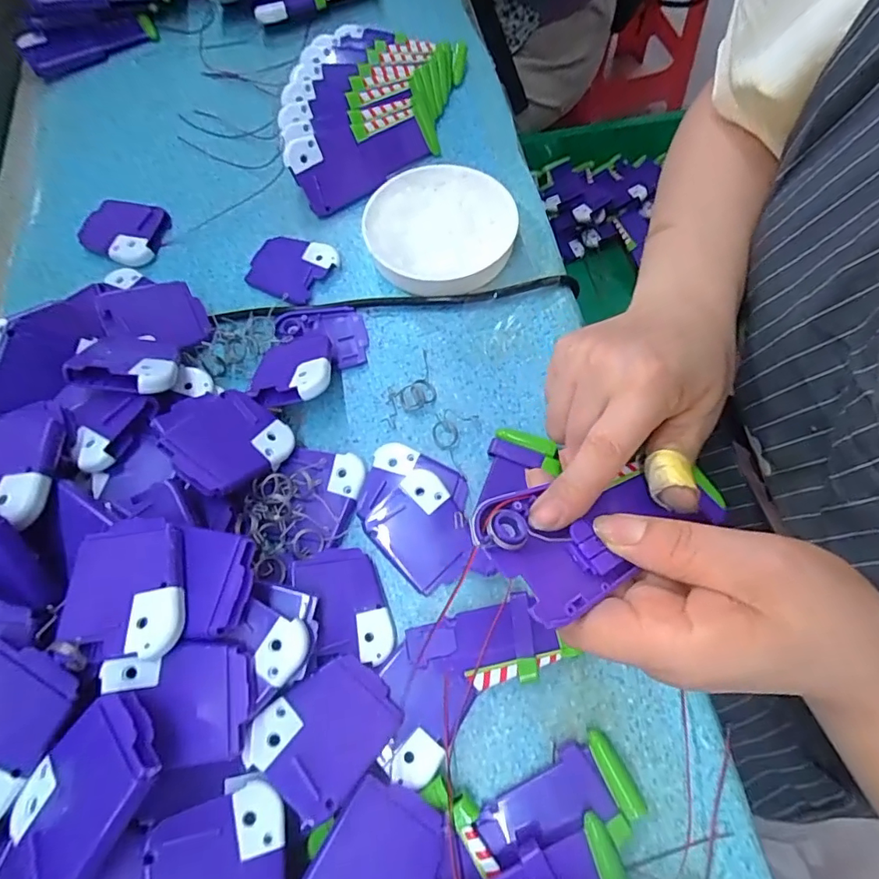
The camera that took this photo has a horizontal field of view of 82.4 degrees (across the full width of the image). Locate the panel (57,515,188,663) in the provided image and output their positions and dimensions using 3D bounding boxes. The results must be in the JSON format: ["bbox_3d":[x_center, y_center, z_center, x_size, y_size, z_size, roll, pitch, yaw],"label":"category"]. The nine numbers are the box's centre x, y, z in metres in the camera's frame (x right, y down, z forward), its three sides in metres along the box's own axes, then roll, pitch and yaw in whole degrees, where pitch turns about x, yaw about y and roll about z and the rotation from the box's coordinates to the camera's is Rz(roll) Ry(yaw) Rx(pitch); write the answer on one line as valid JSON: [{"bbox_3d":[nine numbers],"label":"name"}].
[{"bbox_3d":[-0.141,0.065,0.224,0.051,0.009,0.061,-9,68,0],"label":"panel"}]

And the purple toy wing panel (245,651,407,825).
[{"bbox_3d":[-0.052,0.135,0.235,0.063,0.005,0.051,-30,67,-36],"label":"purple toy wing panel"}]

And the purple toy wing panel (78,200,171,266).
[{"bbox_3d":[-0.246,-0.161,0.389,0.064,0.012,0.051,14,69,8],"label":"purple toy wing panel"}]

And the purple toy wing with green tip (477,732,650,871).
[{"bbox_3d":[0.056,0.172,0.239,0.073,0.016,0.034,-23,69,-7],"label":"purple toy wing with green tip"}]

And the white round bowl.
[{"bbox_3d":[0.000,-0.149,0.364,0.102,0.026,0.106,-1,68,2],"label":"white round bowl"}]

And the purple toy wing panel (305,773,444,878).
[{"bbox_3d":[-0.026,0.182,0.212,0.050,0.005,0.061,30,52,7],"label":"purple toy wing panel"}]

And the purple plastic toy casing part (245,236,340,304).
[{"bbox_3d":[-0.110,-0.130,0.373,0.058,0.008,0.051,29,72,13],"label":"purple plastic toy casing part"}]

